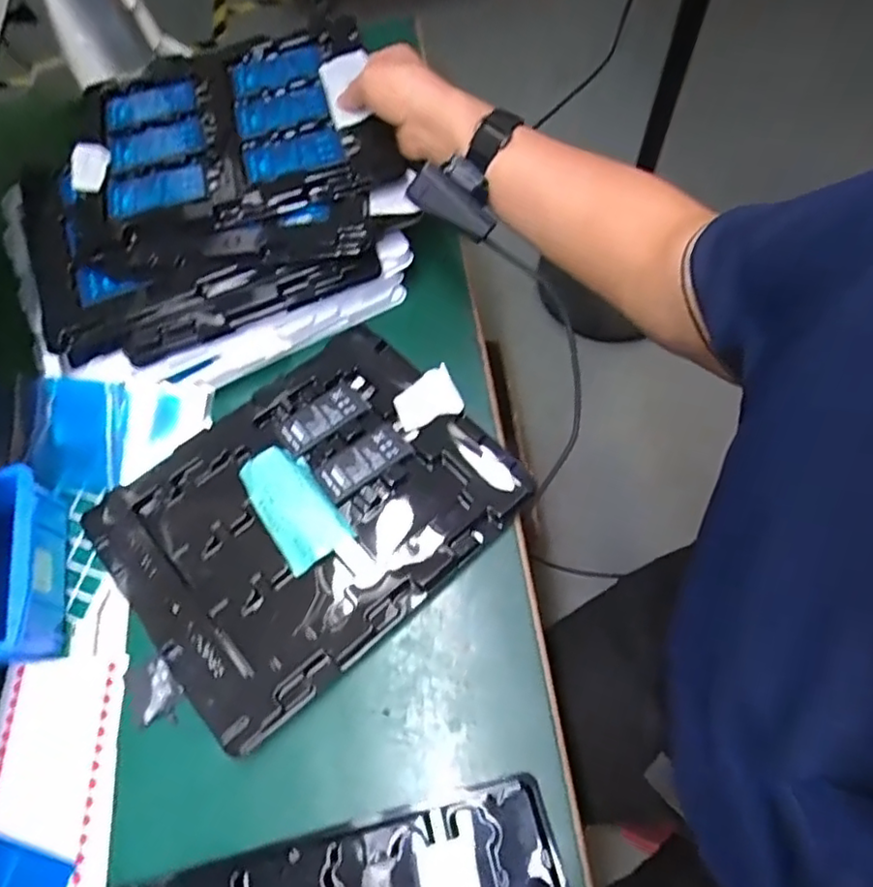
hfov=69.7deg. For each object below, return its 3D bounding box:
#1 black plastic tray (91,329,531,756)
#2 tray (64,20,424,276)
[{"bbox_3d":[-0.096,0.043,0.475,0.277,0.019,0.223,-41,67,-12],"label":"black plastic tray"},{"bbox_3d":[-0.178,-0.274,0.550,0.262,0.031,0.240,-10,65,-2],"label":"tray"}]

